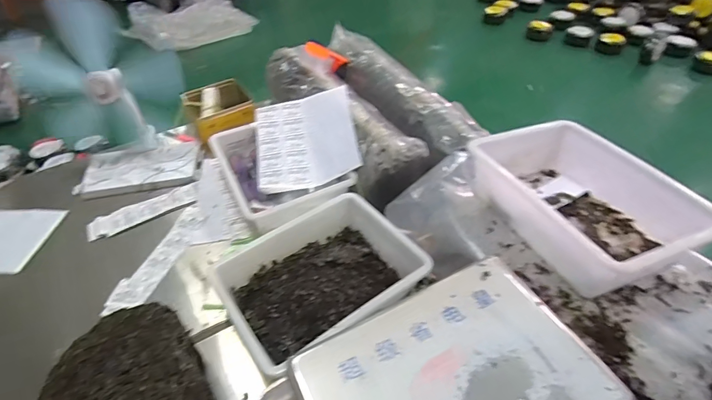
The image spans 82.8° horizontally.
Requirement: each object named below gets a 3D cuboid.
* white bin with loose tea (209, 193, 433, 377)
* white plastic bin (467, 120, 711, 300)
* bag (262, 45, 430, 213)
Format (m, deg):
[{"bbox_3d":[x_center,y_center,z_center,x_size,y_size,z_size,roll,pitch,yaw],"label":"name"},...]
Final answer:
[{"bbox_3d":[-0.080,0.149,0.815,0.359,0.096,0.285,-28,49,-24],"label":"white bin with loose tea"},{"bbox_3d":[0.403,-0.011,0.742,0.269,0.120,0.350,-19,46,-16],"label":"white plastic bin"},{"bbox_3d":[-0.058,-0.271,1.189,0.202,0.119,0.775,-22,47,-19],"label":"bag"}]

